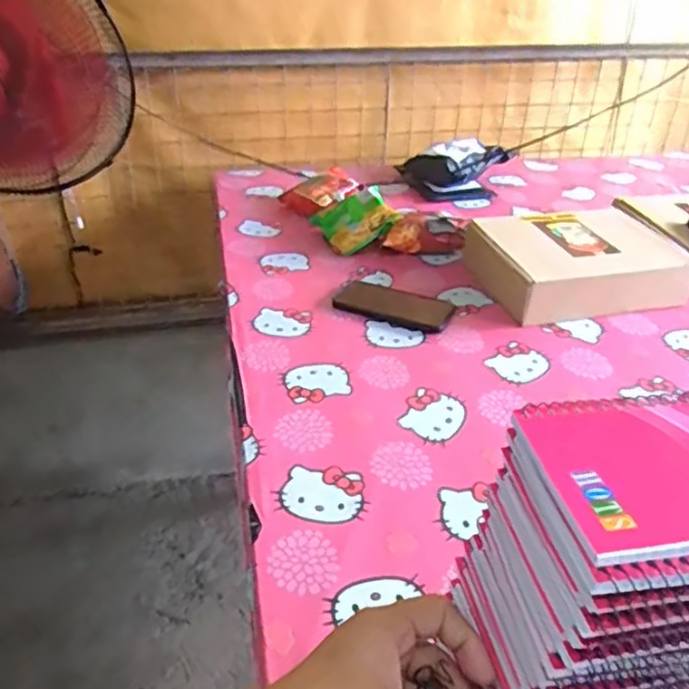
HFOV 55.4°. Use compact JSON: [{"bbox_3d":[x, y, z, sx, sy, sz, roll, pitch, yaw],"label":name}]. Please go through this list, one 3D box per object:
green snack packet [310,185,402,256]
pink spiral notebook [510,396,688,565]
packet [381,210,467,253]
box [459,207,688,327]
[{"bbox_3d":[0.014,-0.212,1.092,0.120,0.032,0.134,-33,44,7],"label":"green snack packet"},{"bbox_3d":[0.145,0.050,0.277,0.125,0.008,0.081,-4,34,-8],"label":"pink spiral notebook"},{"bbox_3d":[0.126,-0.175,1.069,0.131,0.061,0.042,-3,34,-10],"label":"packet"},{"bbox_3d":[0.345,-0.125,0.984,0.275,0.079,0.210,-5,35,-12],"label":"box"}]

